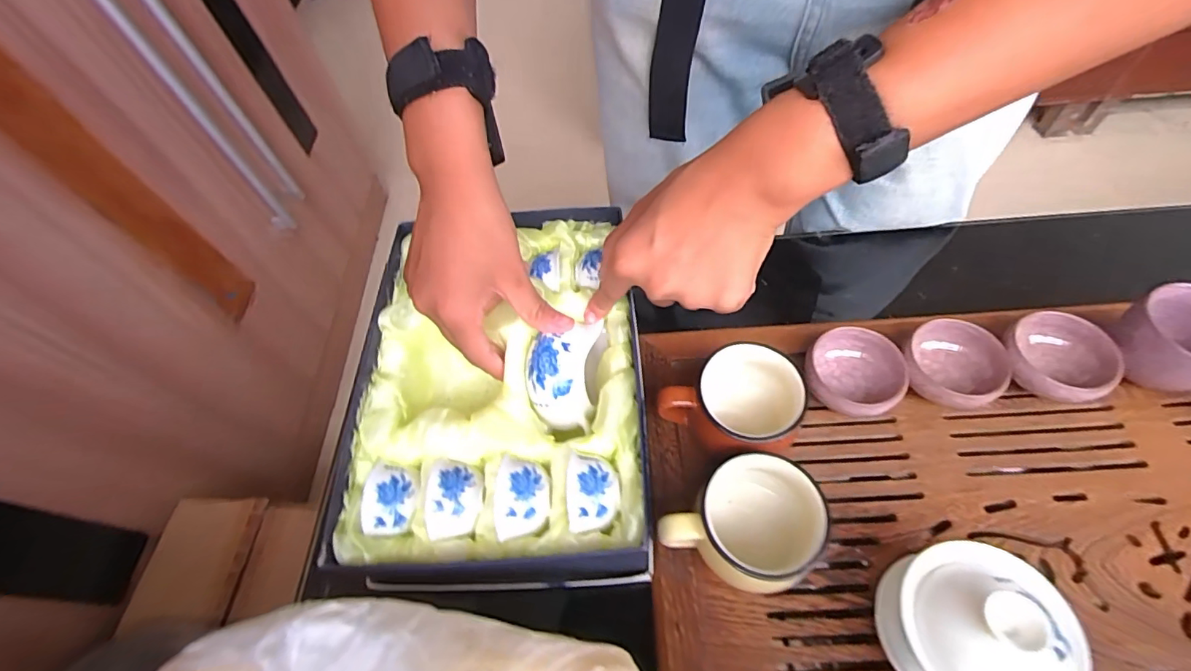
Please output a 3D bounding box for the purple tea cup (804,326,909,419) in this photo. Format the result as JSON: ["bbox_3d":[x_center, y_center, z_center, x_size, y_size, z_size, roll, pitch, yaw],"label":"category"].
[{"bbox_3d":[0.186,0.029,0.365,0.060,0.031,0.065,-2,58,3],"label":"purple tea cup"}]

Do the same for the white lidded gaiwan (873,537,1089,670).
[{"bbox_3d":[0.199,0.156,0.267,0.074,0.072,0.080,-2,58,3],"label":"white lidded gaiwan"}]

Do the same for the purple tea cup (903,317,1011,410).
[{"bbox_3d":[0.251,0.026,0.363,0.073,0.036,0.064,-41,65,-20],"label":"purple tea cup"}]

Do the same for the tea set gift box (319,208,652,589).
[{"bbox_3d":[-0.060,0.035,0.359,0.194,0.074,0.265,-4,58,1],"label":"tea set gift box"}]

